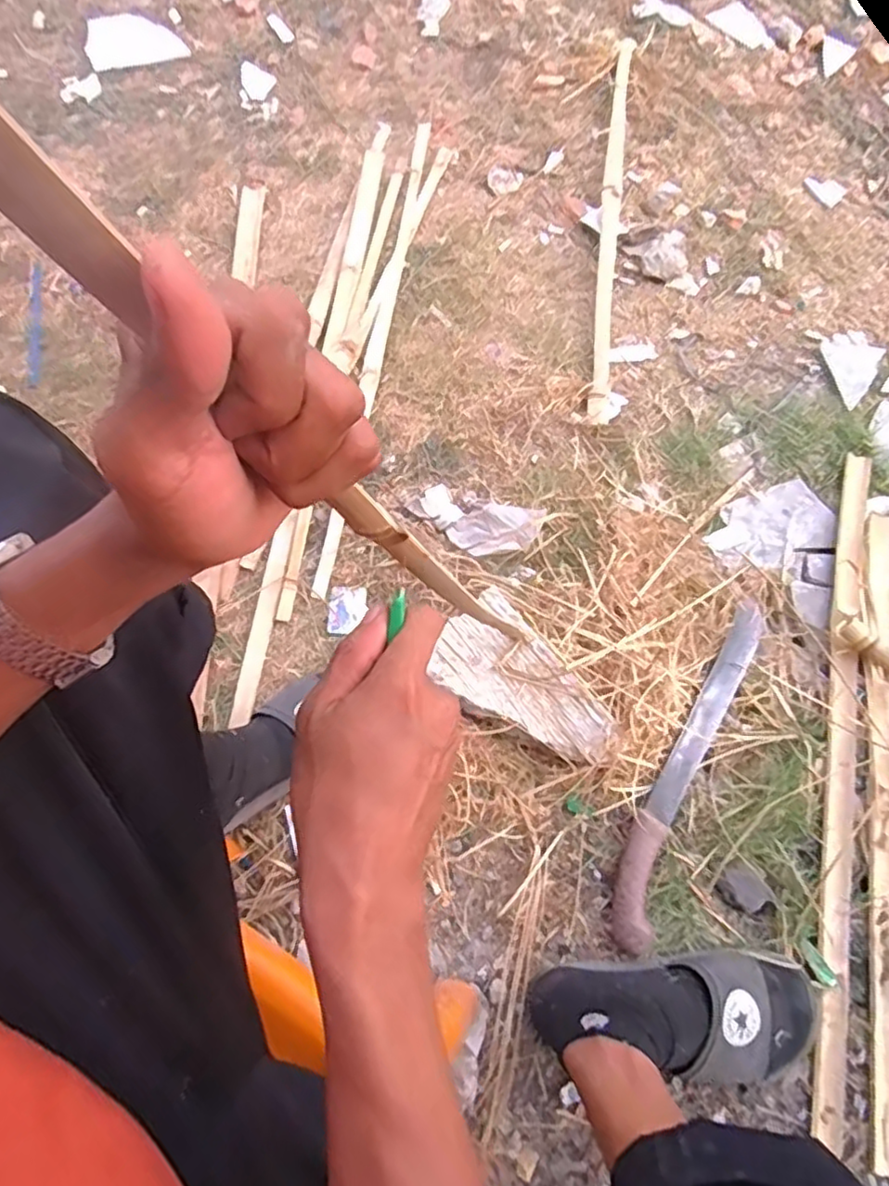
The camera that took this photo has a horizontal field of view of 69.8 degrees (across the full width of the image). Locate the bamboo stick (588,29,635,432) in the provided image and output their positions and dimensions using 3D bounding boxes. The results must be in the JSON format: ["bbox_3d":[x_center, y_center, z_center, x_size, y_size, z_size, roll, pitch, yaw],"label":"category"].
[{"bbox_3d":[0.259,-0.589,0.985,0.029,0.024,0.757,8,71,3],"label":"bamboo stick"}]

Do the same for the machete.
[{"bbox_3d":[0.269,0.179,0.688,0.048,0.034,0.399,29,74,9],"label":"machete"}]

